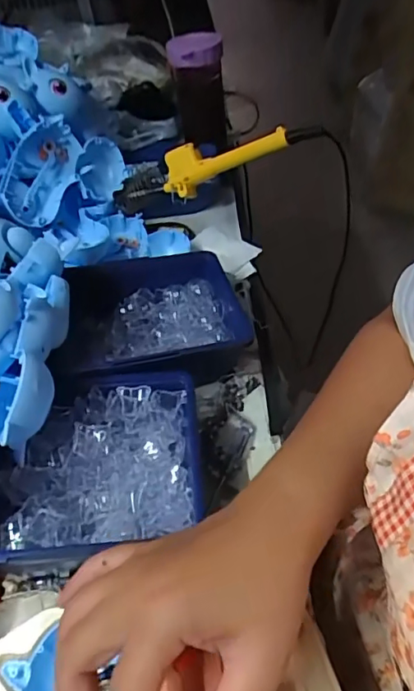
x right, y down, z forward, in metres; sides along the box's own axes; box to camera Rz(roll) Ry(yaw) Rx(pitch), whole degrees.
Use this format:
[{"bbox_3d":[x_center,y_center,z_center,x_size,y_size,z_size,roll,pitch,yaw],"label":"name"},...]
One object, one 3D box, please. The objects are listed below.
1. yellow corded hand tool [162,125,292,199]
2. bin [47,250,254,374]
[{"bbox_3d":[0.015,-0.186,0.536,0.145,0.048,0.026,-2,40,37],"label":"yellow corded hand tool"},{"bbox_3d":[-0.049,-0.026,0.485,0.166,0.059,0.146,-11,44,-4],"label":"bin"}]

